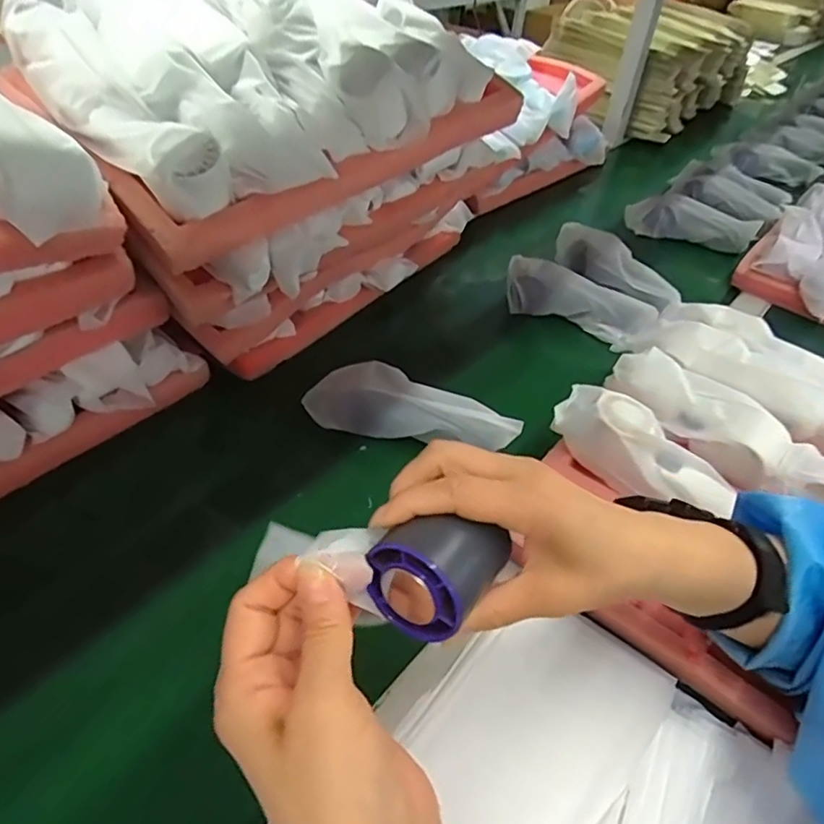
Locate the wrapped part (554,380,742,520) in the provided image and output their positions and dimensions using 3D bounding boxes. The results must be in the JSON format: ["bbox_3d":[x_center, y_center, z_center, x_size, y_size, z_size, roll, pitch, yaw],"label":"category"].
[{"bbox_3d":[0.197,0.033,0.494,0.152,0.052,0.055,32,50,26],"label":"wrapped part"}]

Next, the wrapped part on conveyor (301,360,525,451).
[{"bbox_3d":[0.001,-0.004,0.553,0.197,0.050,0.051,13,44,9],"label":"wrapped part on conveyor"}]

